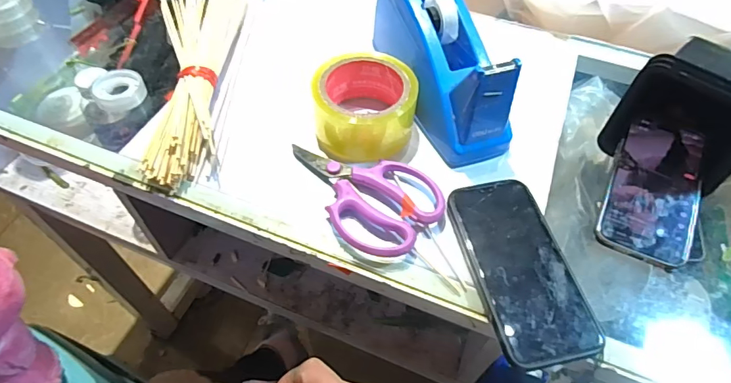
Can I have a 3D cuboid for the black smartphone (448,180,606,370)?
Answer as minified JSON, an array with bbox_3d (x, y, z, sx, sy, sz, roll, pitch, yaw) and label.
[{"bbox_3d":[0.125,0.059,0.372,0.076,0.007,0.158,-10,55,-9],"label":"black smartphone"}]

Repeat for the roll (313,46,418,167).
[{"bbox_3d":[0.000,-0.084,0.452,0.096,0.057,0.097,1,54,-1],"label":"roll"}]

